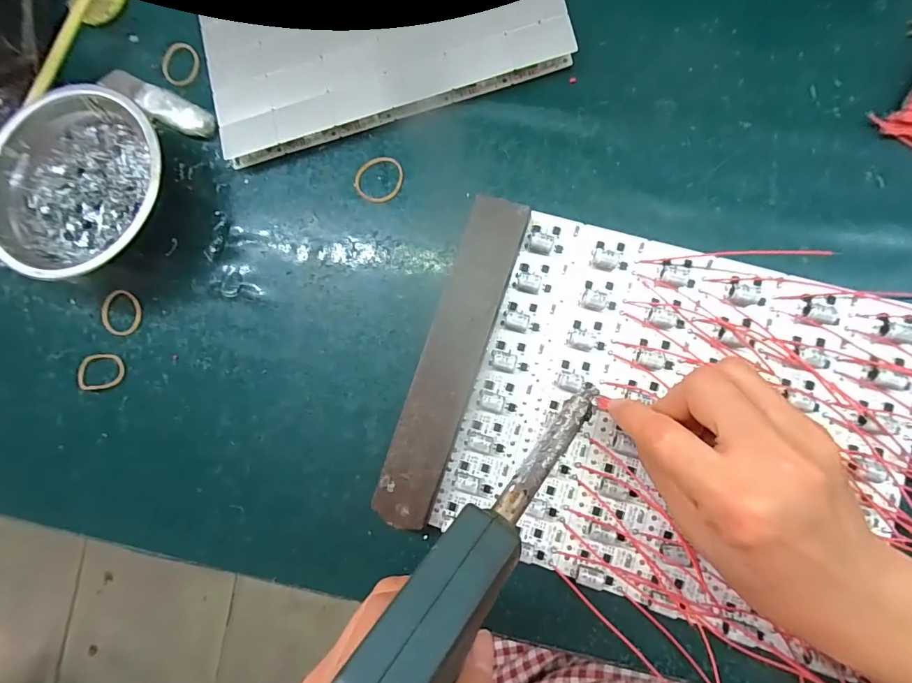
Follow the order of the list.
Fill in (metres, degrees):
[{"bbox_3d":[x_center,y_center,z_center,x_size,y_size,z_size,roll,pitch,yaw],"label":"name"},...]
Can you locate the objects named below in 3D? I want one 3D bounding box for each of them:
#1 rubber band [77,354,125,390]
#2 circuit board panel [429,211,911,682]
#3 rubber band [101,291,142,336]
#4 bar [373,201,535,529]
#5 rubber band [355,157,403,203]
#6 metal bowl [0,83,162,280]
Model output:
[{"bbox_3d":[-0.242,0.021,0.298,0.030,0.004,0.025,4,88,-6],"label":"rubber band"},{"bbox_3d":[0.126,0.046,0.251,0.231,0.018,0.201,17,88,8],"label":"circuit board panel"},{"bbox_3d":[-0.231,-0.020,0.302,0.029,0.004,0.029,-1,86,7],"label":"rubber band"},{"bbox_3d":[-0.001,0.011,0.266,0.036,0.019,0.196,18,88,8],"label":"bar"},{"bbox_3d":[-0.051,-0.108,0.291,0.030,0.004,0.032,-1,86,7],"label":"rubber band"},{"bbox_3d":[-0.243,-0.100,0.291,0.119,0.041,0.121,-1,86,7],"label":"metal bowl"}]

